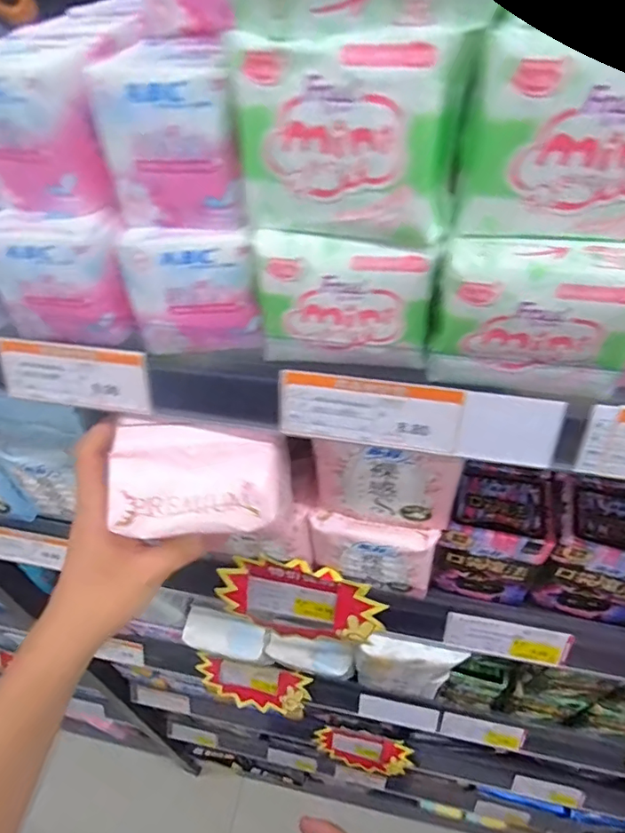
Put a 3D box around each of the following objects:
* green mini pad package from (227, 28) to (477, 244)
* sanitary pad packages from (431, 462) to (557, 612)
[{"bbox_3d":[0.014,-0.116,0.215,0.088,0.069,0.037,16,49,17],"label":"green mini pad package"},{"bbox_3d":[0.146,0.095,0.426,0.074,0.103,0.068,11,48,14],"label":"sanitary pad packages"}]

